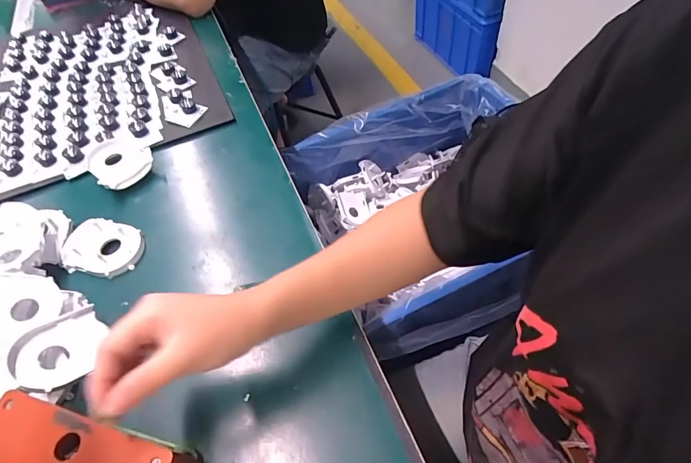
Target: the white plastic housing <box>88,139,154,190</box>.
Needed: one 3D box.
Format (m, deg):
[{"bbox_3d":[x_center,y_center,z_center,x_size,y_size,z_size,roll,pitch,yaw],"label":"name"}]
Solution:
[{"bbox_3d":[-0.292,-0.091,0.531,0.070,0.018,0.083,-36,58,-19],"label":"white plastic housing"}]

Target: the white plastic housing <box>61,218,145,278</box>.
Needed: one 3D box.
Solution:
[{"bbox_3d":[-0.270,0.017,0.458,0.079,0.020,0.064,6,55,11],"label":"white plastic housing"}]

